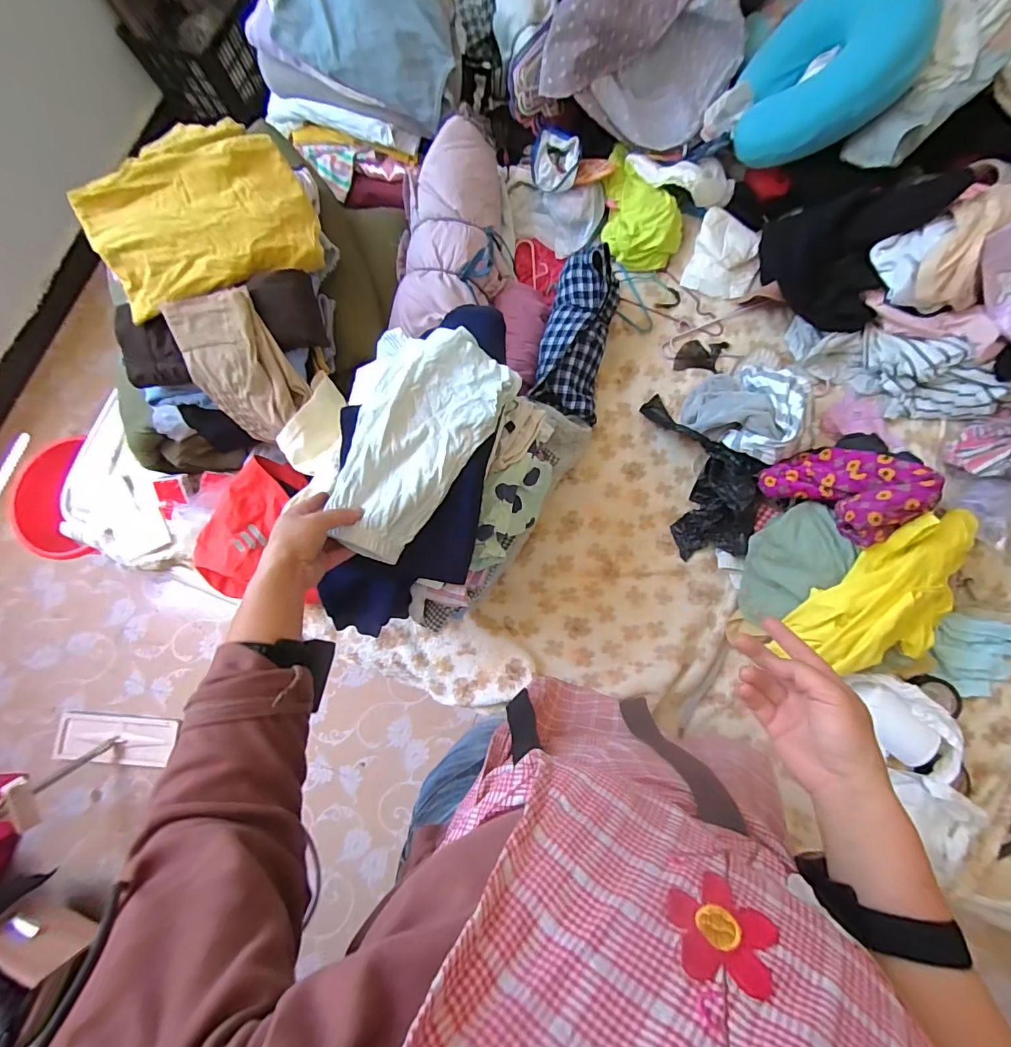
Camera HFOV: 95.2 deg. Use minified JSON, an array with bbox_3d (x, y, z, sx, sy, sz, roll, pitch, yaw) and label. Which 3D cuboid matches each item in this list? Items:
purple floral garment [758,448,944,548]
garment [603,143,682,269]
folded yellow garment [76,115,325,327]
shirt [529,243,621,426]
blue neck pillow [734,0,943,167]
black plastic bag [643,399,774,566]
[{"bbox_3d":[0.492,-0.055,0.662,0.172,0.123,0.127,43,85,10],"label":"purple floral garment"},{"bbox_3d":[0.260,-0.595,0.883,0.140,0.056,0.222,1,79,4],"label":"garment"},{"bbox_3d":[-0.432,-0.435,0.655,0.286,0.093,0.237,-33,79,-3],"label":"folded yellow garment"},{"bbox_3d":[0.121,-0.313,0.782,0.115,0.076,0.264,12,95,5],"label":"shirt"},{"bbox_3d":[0.527,-0.734,0.751,0.273,0.090,0.279,20,97,50],"label":"blue neck pillow"},{"bbox_3d":[0.338,-0.094,0.777,0.133,0.081,0.293,-11,79,2],"label":"black plastic bag"}]

